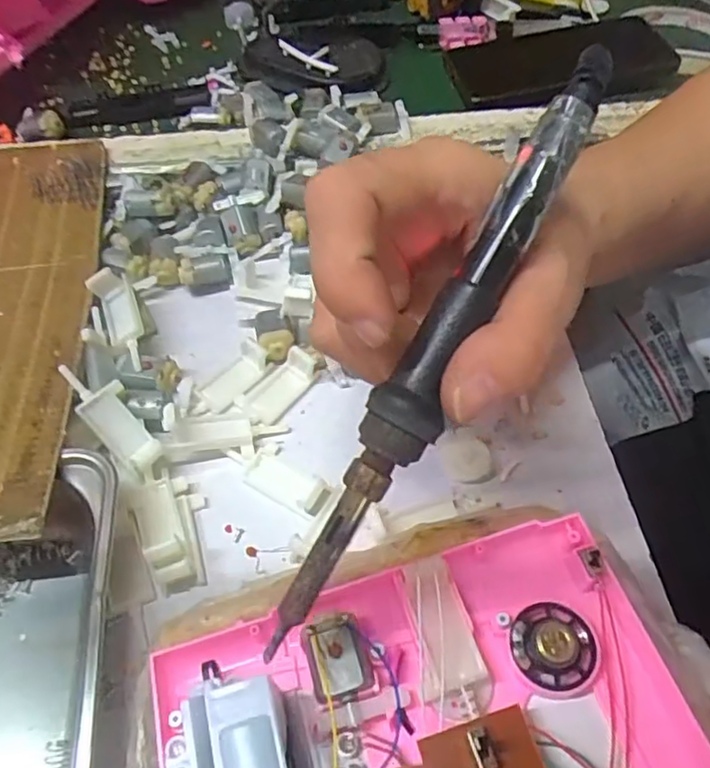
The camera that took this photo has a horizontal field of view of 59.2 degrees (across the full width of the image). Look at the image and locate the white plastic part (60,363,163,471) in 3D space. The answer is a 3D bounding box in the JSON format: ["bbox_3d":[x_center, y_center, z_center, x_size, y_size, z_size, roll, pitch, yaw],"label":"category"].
[{"bbox_3d":[-0.111,0.013,0.286,0.022,0.008,0.057,-41,92,-24],"label":"white plastic part"}]

